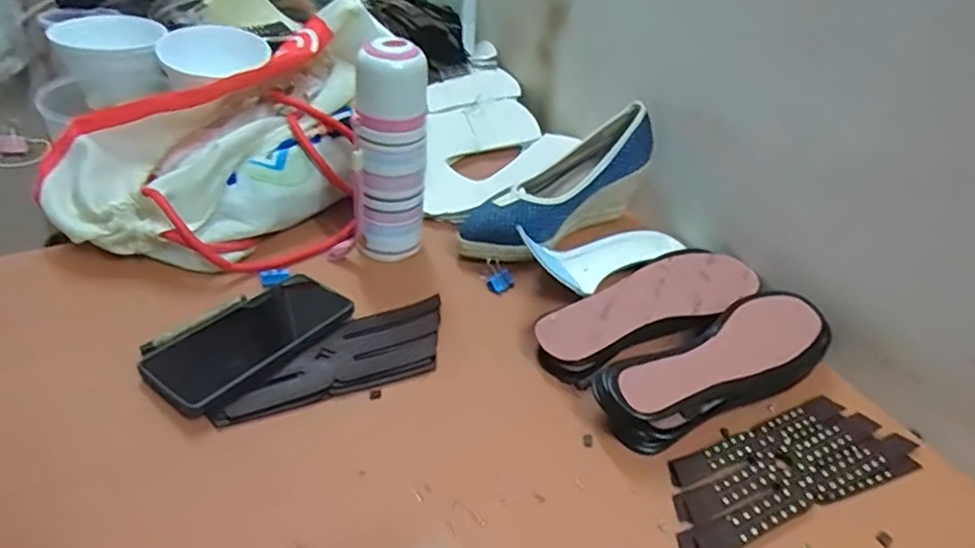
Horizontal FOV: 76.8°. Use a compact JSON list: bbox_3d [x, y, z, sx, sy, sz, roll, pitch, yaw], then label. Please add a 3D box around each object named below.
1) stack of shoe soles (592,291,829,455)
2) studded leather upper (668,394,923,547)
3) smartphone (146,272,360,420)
[{"bbox_3d":[0.191,0.081,0.513,0.215,0.050,0.069,-18,45,-27],"label":"stack of shoe soles"},{"bbox_3d":[0.229,0.148,0.473,0.222,0.007,0.076,-12,42,-21],"label":"studded leather upper"},{"bbox_3d":[-0.196,0.052,0.516,0.084,0.018,0.163,28,46,24],"label":"smartphone"}]

